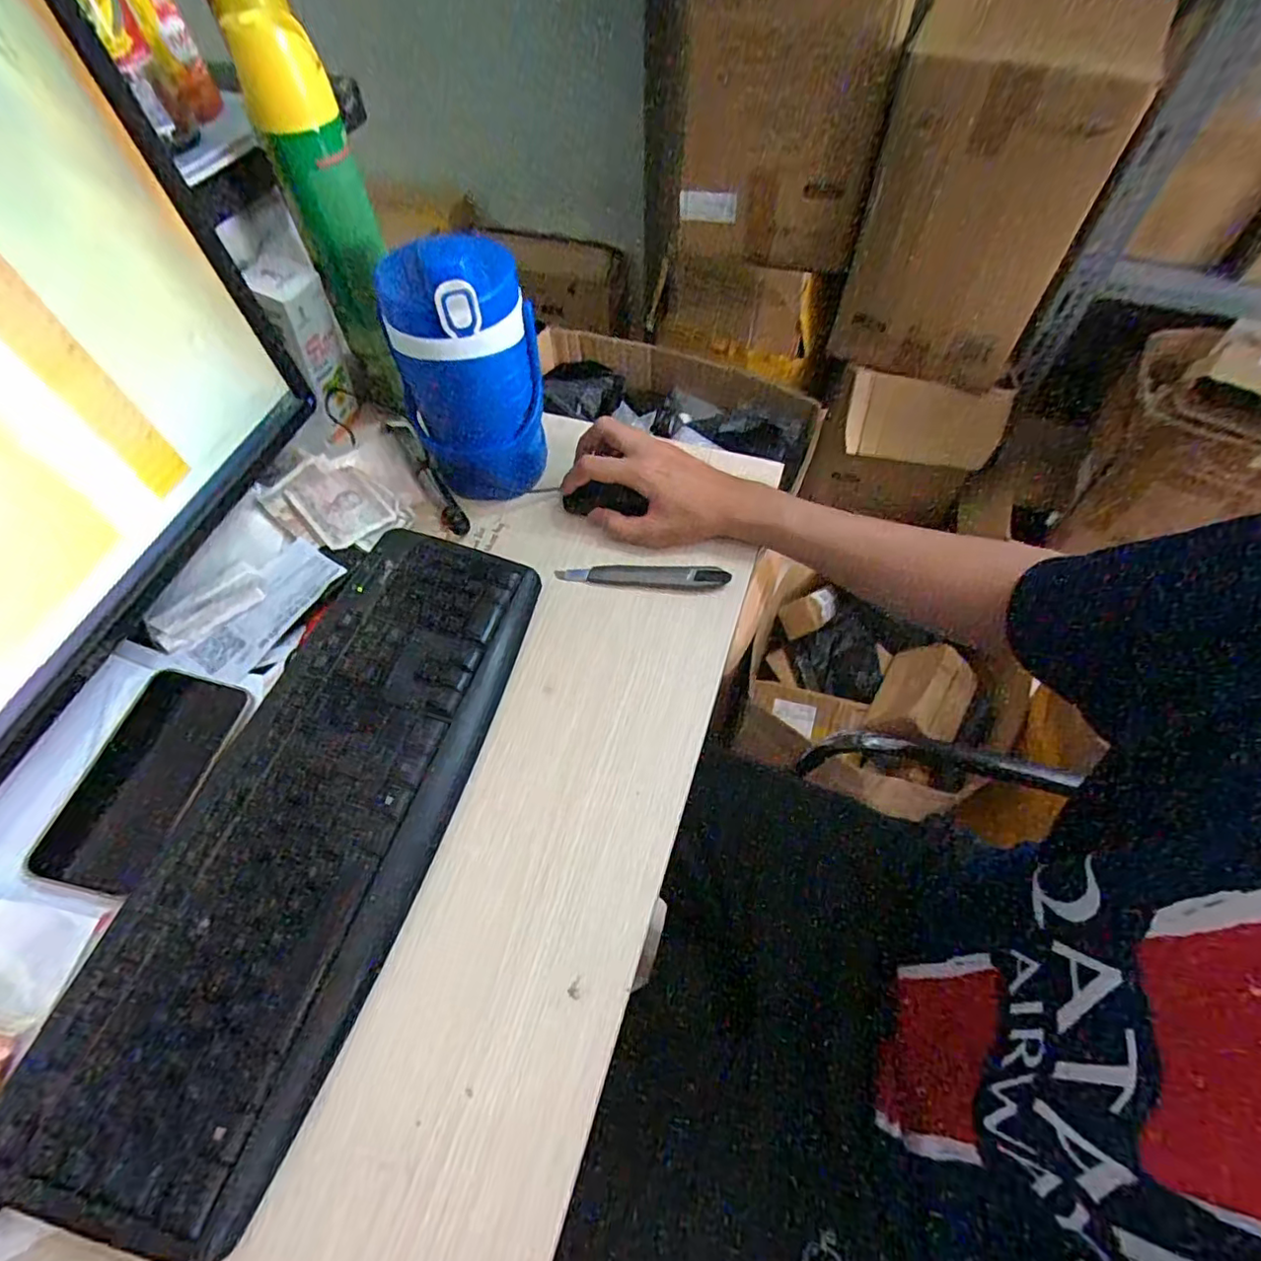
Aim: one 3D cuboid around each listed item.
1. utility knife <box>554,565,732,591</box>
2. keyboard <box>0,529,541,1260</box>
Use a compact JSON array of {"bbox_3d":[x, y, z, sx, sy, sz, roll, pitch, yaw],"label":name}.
[{"bbox_3d":[0.011,-0.048,0.530,0.148,0.009,0.025,4,58,4],"label":"utility knife"},{"bbox_3d":[-0.207,0.115,0.417,0.153,0.034,0.440,14,59,10],"label":"keyboard"}]

